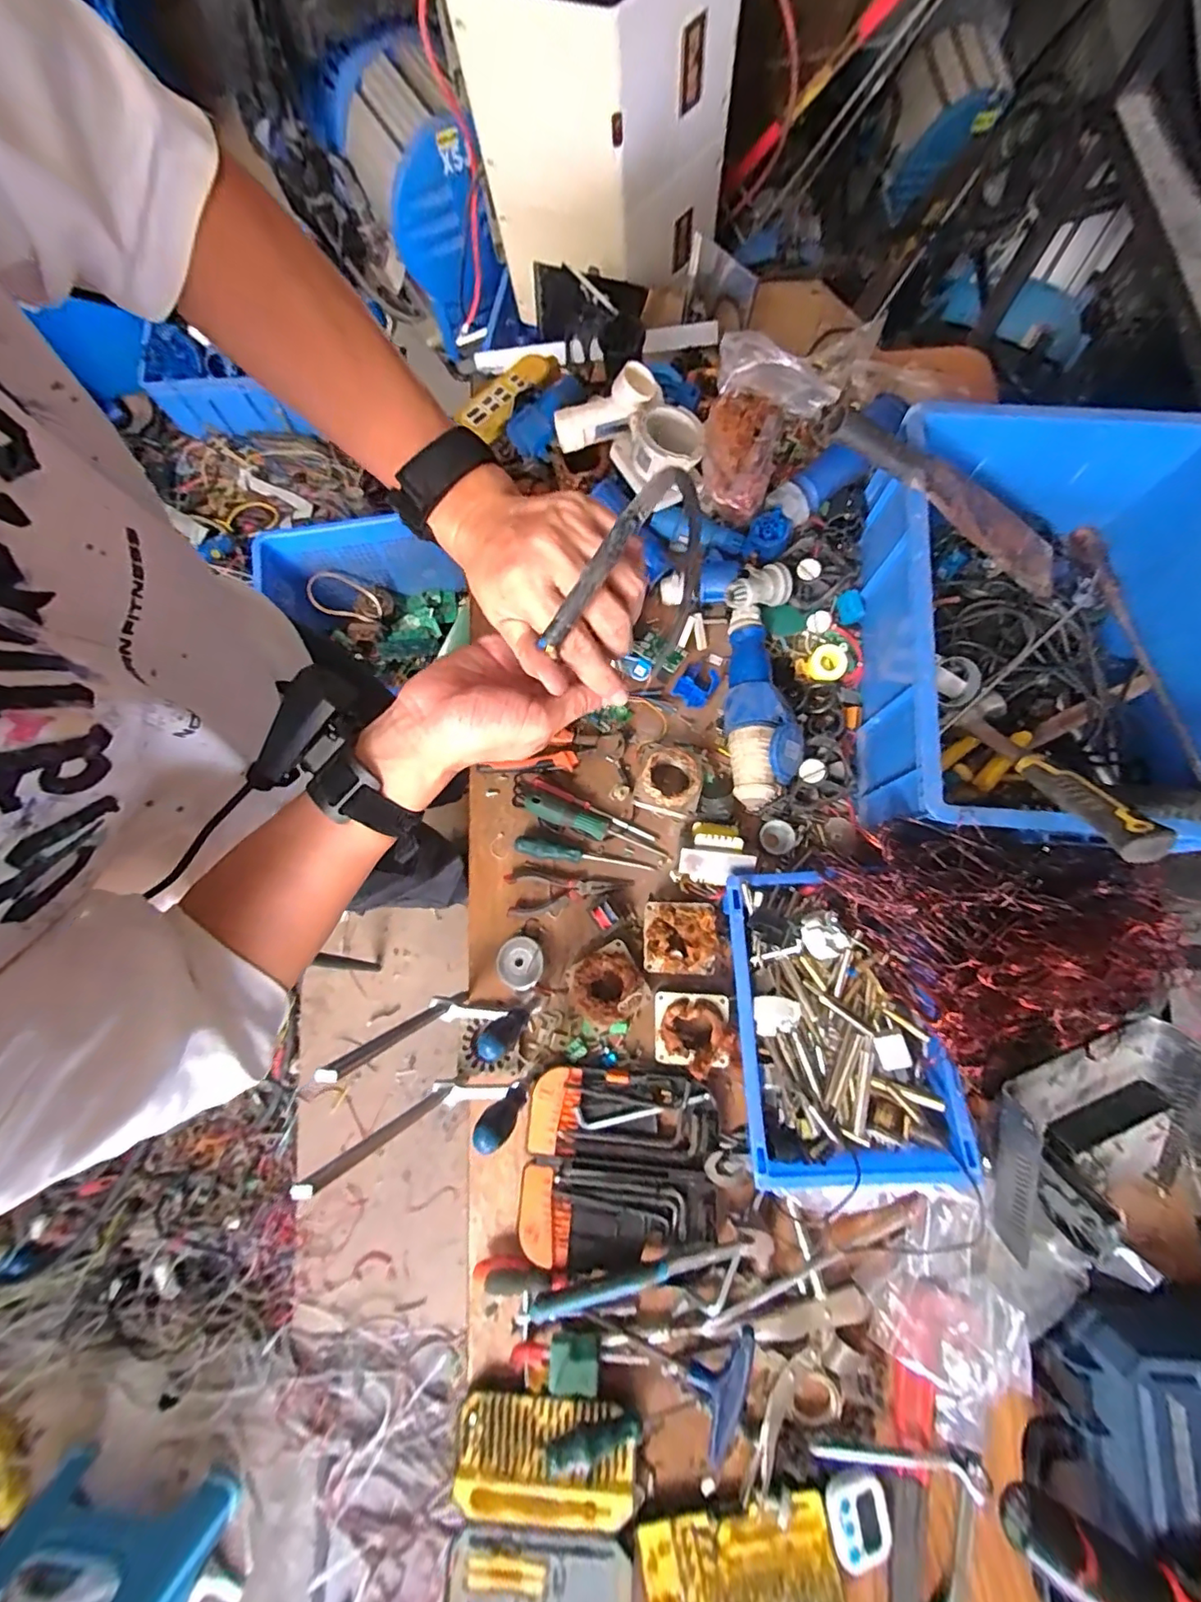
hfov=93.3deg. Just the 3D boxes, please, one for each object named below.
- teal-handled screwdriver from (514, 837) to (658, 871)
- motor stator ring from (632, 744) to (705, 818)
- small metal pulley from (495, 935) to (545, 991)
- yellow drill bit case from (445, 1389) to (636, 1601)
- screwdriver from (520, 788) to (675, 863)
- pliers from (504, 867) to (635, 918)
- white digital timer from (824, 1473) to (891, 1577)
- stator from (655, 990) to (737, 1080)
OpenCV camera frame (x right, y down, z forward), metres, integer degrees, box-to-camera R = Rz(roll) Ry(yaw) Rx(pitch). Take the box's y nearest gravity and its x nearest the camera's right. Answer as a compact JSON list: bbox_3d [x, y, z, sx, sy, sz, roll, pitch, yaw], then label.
[{"bbox_3d":[-0.019,0.069,0.725,0.177,0.018,0.025,8,78,3],"label":"teal-handled screwdriver"},{"bbox_3d":[0.089,-0.024,0.719,0.076,0.056,0.080,0,78,1],"label":"motor stator ring"},{"bbox_3d":[-0.098,0.200,0.699,0.057,0.023,0.062,0,78,1],"label":"small metal pulley"},{"bbox_3d":[-0.060,0.751,0.575,0.188,0.028,0.248,-1,78,1],"label":"yellow drill bit case"},{"bbox_3d":[-0.004,0.035,0.725,0.195,0.029,0.029,23,79,-7],"label":"screwdriver"},{"bbox_3d":[-0.041,0.111,0.719,0.155,0.014,0.060,-5,78,0],"label":"pliers"},{"bbox_3d":[0.256,0.713,0.563,0.061,0.020,0.081,-7,78,0],"label":"white digital timer"},{"bbox_3d":[0.108,0.267,0.654,0.089,0.054,0.089,1,78,1],"label":"stator"}]

